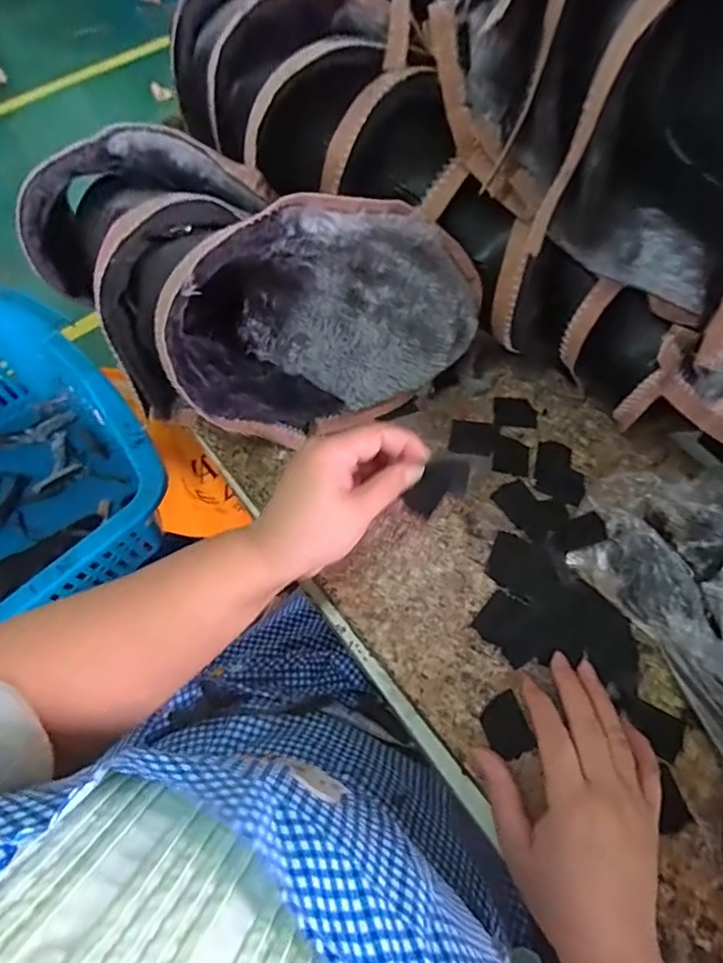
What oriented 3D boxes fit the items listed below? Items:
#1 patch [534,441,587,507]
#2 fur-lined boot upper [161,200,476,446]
[{"bbox_3d":[0.157,-0.008,0.435,0.039,0.007,0.052,15,66,7],"label":"patch"},{"bbox_3d":[-0.033,-0.123,0.412,0.217,0.182,0.121,-16,66,-7],"label":"fur-lined boot upper"}]

